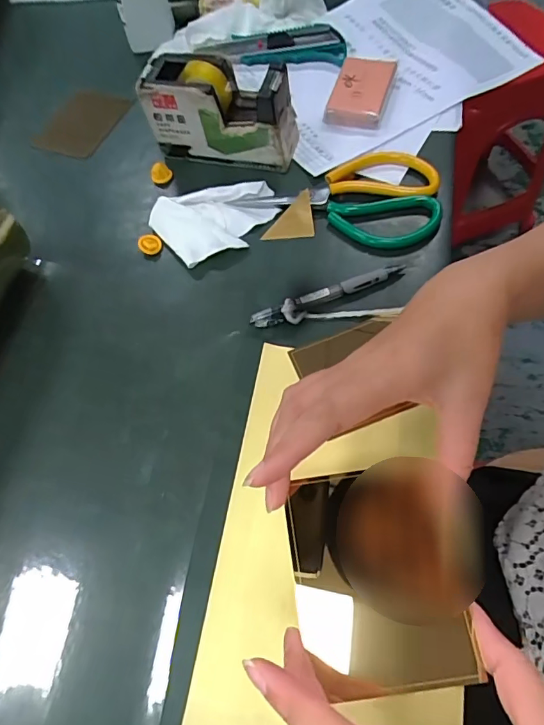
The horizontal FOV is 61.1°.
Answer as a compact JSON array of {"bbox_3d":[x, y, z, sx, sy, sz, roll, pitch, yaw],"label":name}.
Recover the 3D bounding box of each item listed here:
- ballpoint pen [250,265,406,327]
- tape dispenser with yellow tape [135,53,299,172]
[{"bbox_3d":[0.047,-0.054,0.375,0.128,0.015,0.018,-20,62,-4],"label":"ballpoint pen"},{"bbox_3d":[-0.048,-0.239,0.433,0.140,0.076,0.053,12,67,6],"label":"tape dispenser with yellow tape"}]

